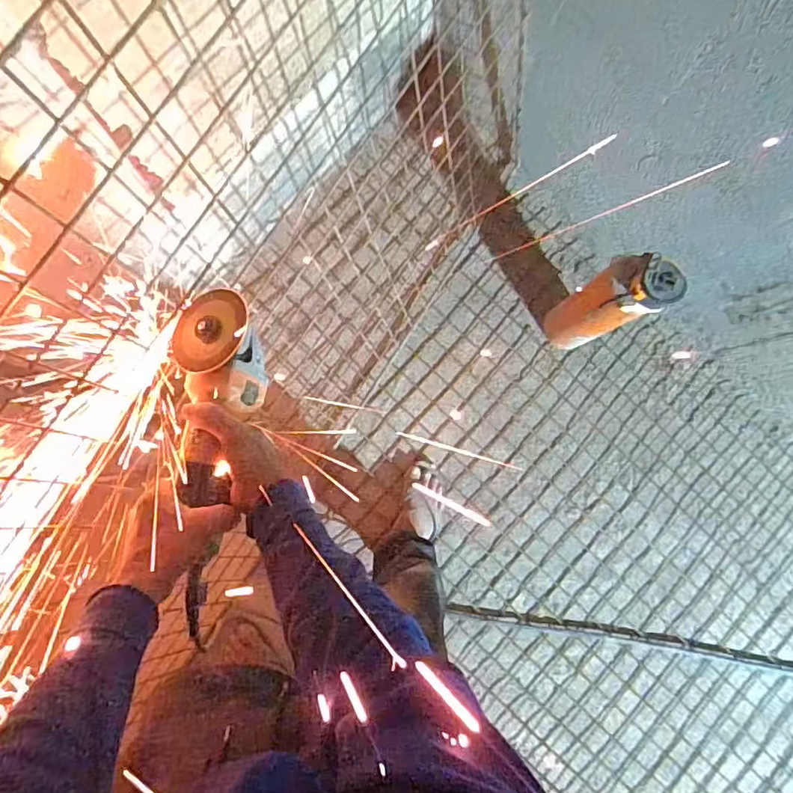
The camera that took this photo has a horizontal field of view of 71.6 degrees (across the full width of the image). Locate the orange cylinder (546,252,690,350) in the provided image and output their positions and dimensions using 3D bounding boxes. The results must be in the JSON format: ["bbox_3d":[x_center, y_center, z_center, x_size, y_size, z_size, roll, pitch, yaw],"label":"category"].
[{"bbox_3d":[0.407,-0.179,1.100,0.111,0.436,0.108,0,88,-5],"label":"orange cylinder"}]

